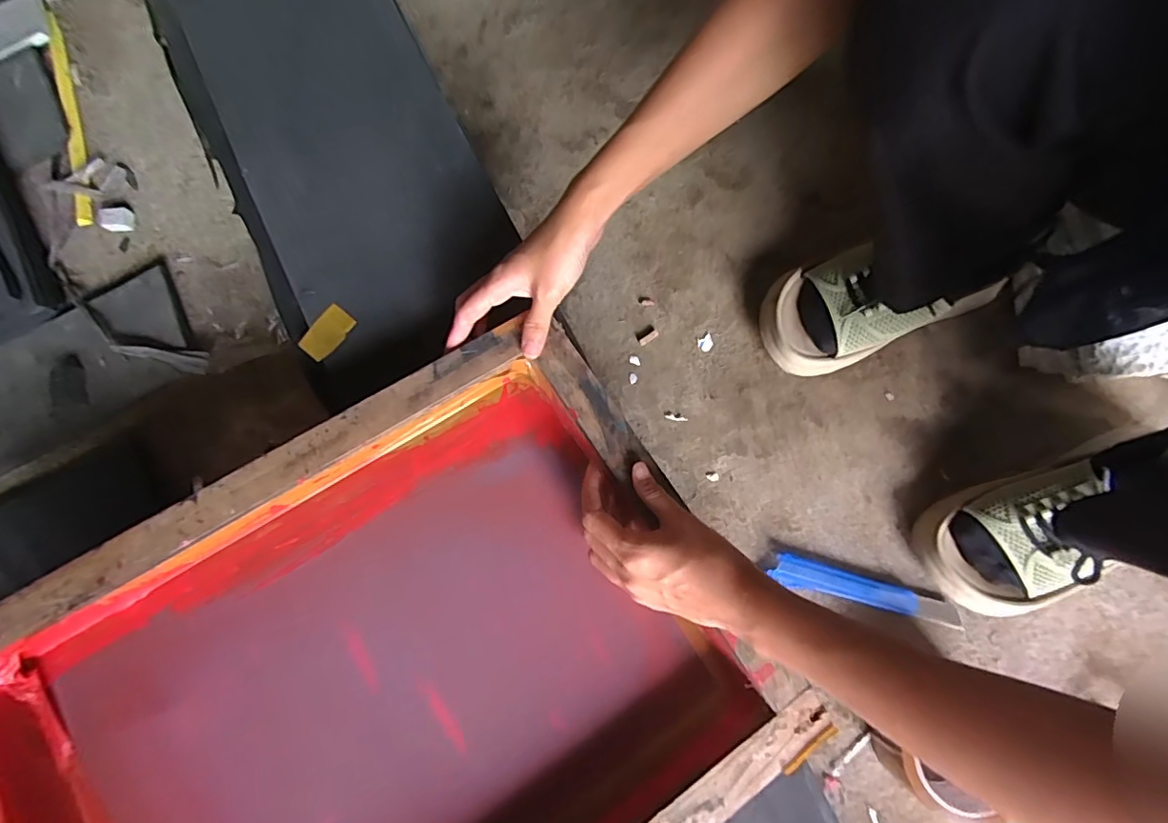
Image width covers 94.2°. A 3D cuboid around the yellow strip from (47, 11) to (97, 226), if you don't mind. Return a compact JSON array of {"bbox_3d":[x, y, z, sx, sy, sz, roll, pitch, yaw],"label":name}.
[{"bbox_3d":[-0.548,-0.317,0.578,0.020,0.010,0.267,-18,78,-5],"label":"yellow strip"}]

